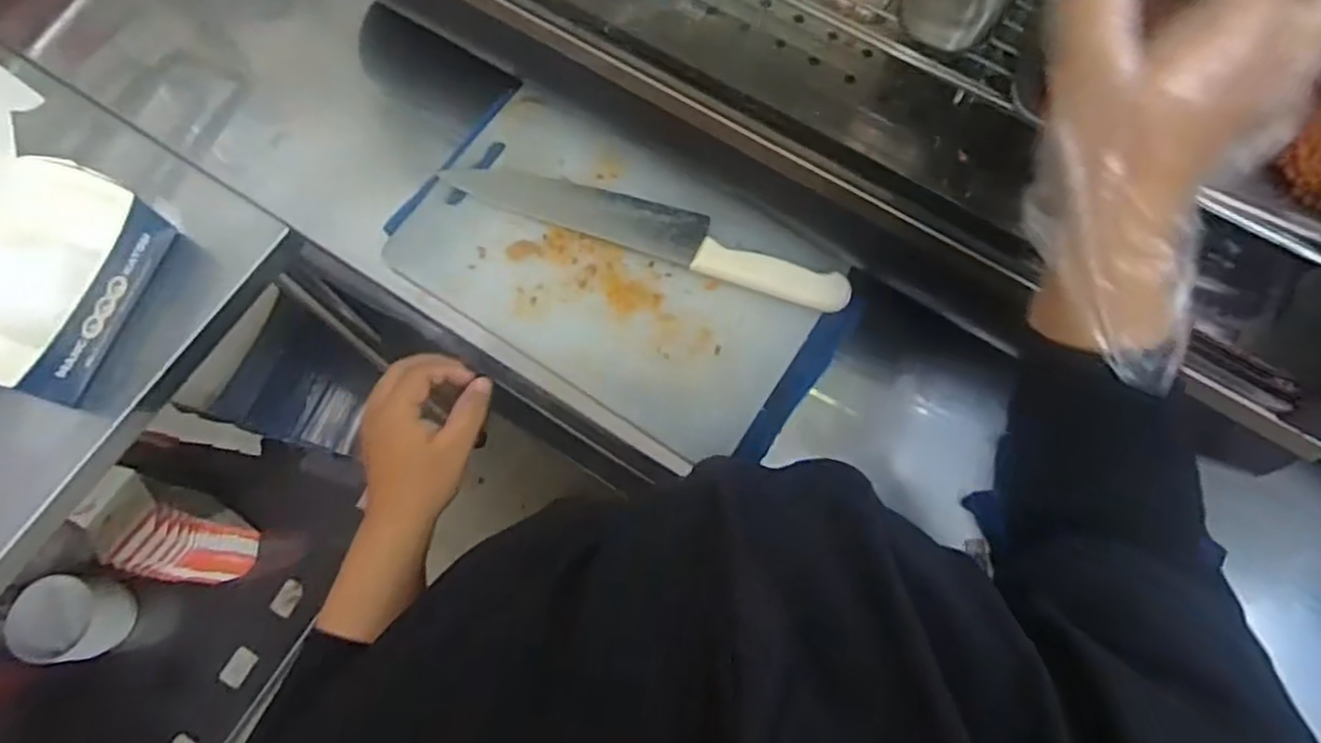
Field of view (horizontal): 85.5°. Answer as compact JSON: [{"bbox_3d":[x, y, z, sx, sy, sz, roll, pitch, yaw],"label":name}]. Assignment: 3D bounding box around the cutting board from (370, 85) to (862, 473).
[{"bbox_3d":[-0.040,-0.098,0.622,0.350,0.023,0.218,31,75,10],"label":"cutting board"}]

